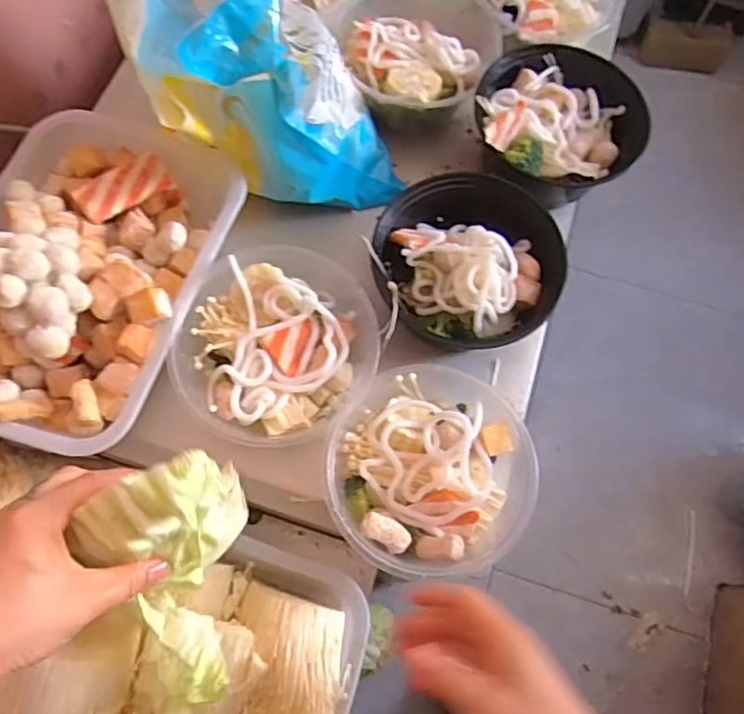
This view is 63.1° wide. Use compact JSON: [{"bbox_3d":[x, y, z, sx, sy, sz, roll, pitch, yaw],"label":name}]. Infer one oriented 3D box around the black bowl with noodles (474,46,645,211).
[{"bbox_3d":[0.179,-0.226,0.612,0.166,0.081,0.158,1,69,-2],"label":"black bowl with noodles"}]

